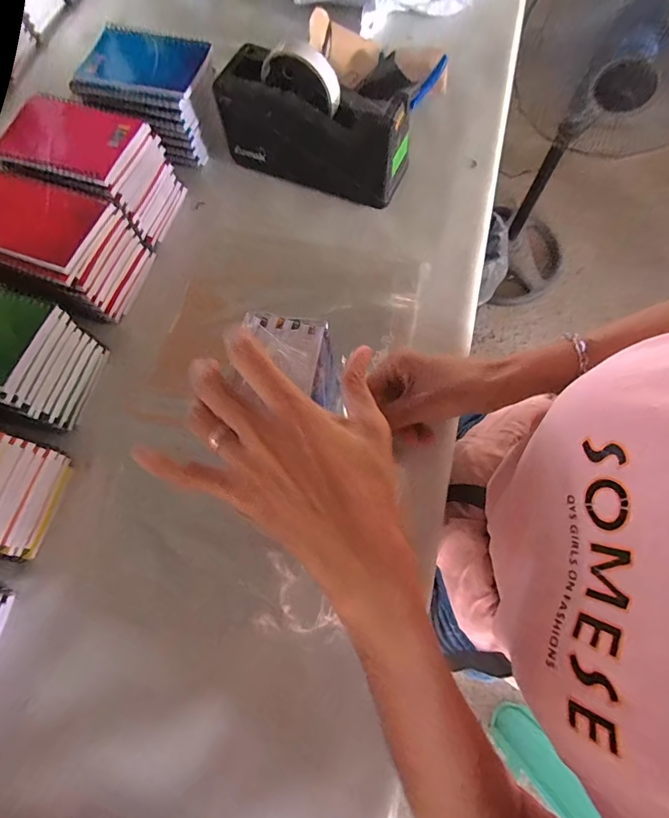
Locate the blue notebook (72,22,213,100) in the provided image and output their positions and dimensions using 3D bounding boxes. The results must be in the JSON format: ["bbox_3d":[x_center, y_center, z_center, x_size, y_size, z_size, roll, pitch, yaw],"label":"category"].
[{"bbox_3d":[-0.208,-0.377,0.452,0.125,0.016,0.087,10,73,-3],"label":"blue notebook"}]

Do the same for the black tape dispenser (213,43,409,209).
[{"bbox_3d":[-0.019,-0.308,0.460,0.204,0.103,0.069,21,72,10],"label":"black tape dispenser"}]

